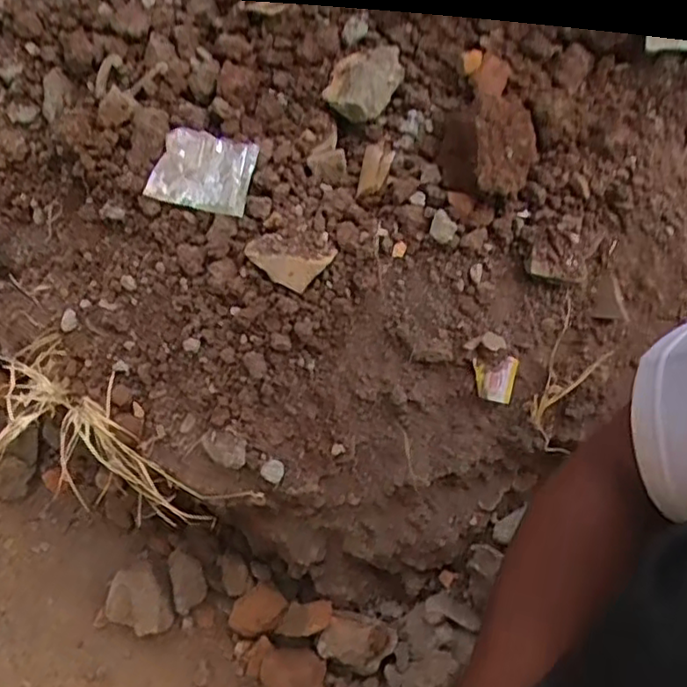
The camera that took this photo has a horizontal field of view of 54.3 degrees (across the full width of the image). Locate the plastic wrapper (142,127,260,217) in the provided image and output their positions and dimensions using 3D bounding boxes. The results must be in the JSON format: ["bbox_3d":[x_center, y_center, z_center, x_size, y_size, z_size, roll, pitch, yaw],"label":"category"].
[{"bbox_3d":[-0.104,-0.130,0.503,0.080,0.006,0.060,15,82,15],"label":"plastic wrapper"}]

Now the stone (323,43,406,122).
[{"bbox_3d":[0.016,-0.202,0.502,0.056,0.030,0.077,1,66,1],"label":"stone"}]

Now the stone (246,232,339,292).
[{"bbox_3d":[-0.039,-0.059,0.480,0.061,0.014,0.032,12,67,6],"label":"stone"}]

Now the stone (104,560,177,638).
[{"bbox_3d":[-0.191,0.245,0.649,0.071,0.041,0.064,20,68,9],"label":"stone"}]

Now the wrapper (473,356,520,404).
[{"bbox_3d":[0.112,0.025,0.499,0.038,0.005,0.035,13,99,-21],"label":"wrapper"}]

